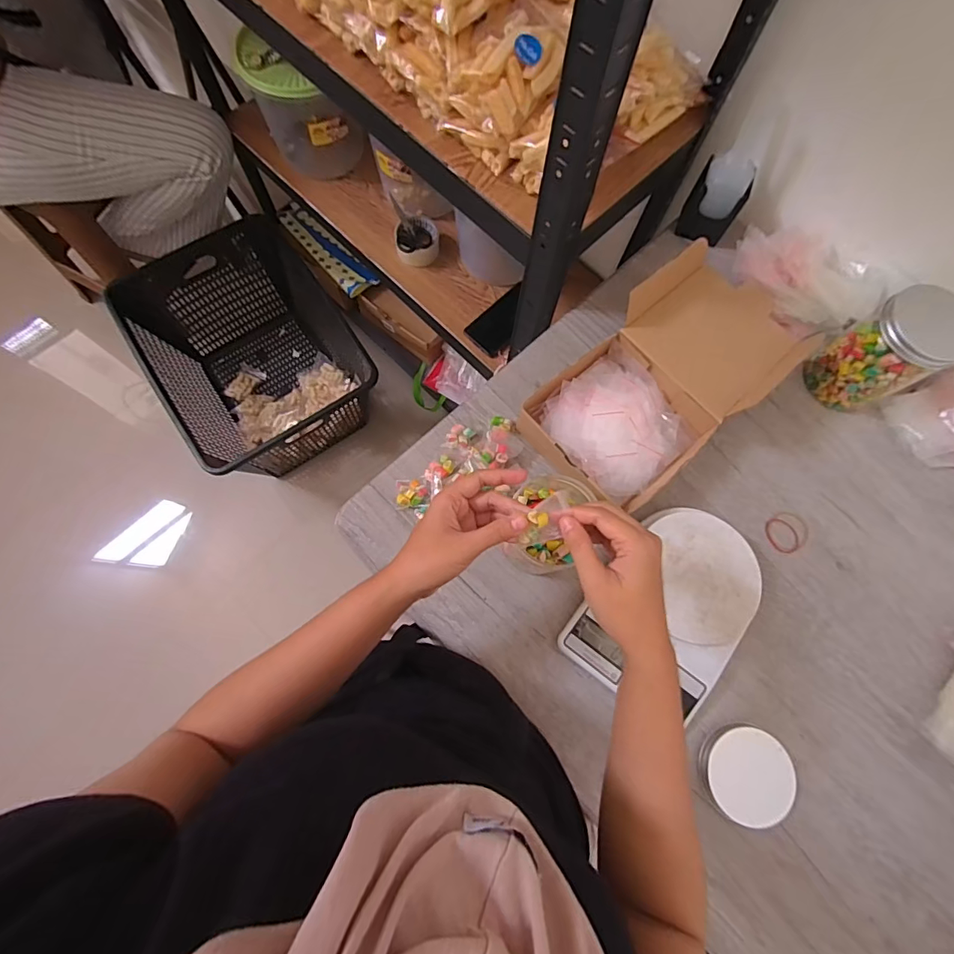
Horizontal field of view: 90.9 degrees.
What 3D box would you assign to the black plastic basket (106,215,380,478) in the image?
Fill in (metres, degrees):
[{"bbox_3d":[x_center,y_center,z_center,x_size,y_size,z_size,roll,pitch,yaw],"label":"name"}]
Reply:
[{"bbox_3d":[-0.564,-0.321,1.255,0.455,0.336,0.630,-34,78,-10],"label":"black plastic basket"}]

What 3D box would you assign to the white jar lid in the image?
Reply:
[{"bbox_3d":[0.272,0.299,0.473,0.091,0.016,0.085,1,75,-2],"label":"white jar lid"}]

